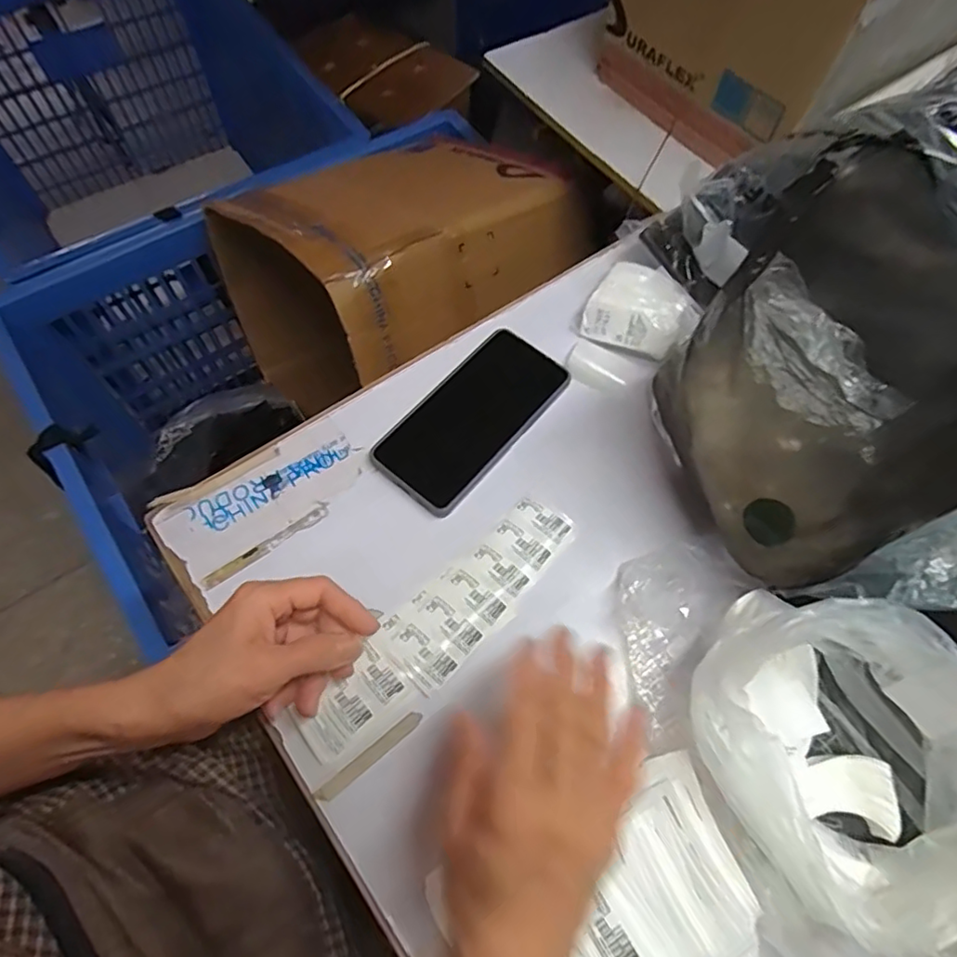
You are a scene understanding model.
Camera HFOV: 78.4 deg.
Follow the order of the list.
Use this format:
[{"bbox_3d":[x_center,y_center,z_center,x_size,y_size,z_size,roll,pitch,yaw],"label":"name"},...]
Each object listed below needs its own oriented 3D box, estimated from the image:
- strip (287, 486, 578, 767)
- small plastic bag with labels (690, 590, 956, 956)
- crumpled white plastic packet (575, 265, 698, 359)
[{"bbox_3d":[-0.020,0.096,0.399,0.225,0.008,0.055,-41,73,-19],"label":"strip"},{"bbox_3d":[0.192,0.148,0.306,0.111,0.106,0.158,-29,69,-16],"label":"small plastic bag with labels"},{"bbox_3d":[0.139,-0.145,0.502,0.088,0.033,0.070,22,65,7],"label":"crumpled white plastic packet"}]

